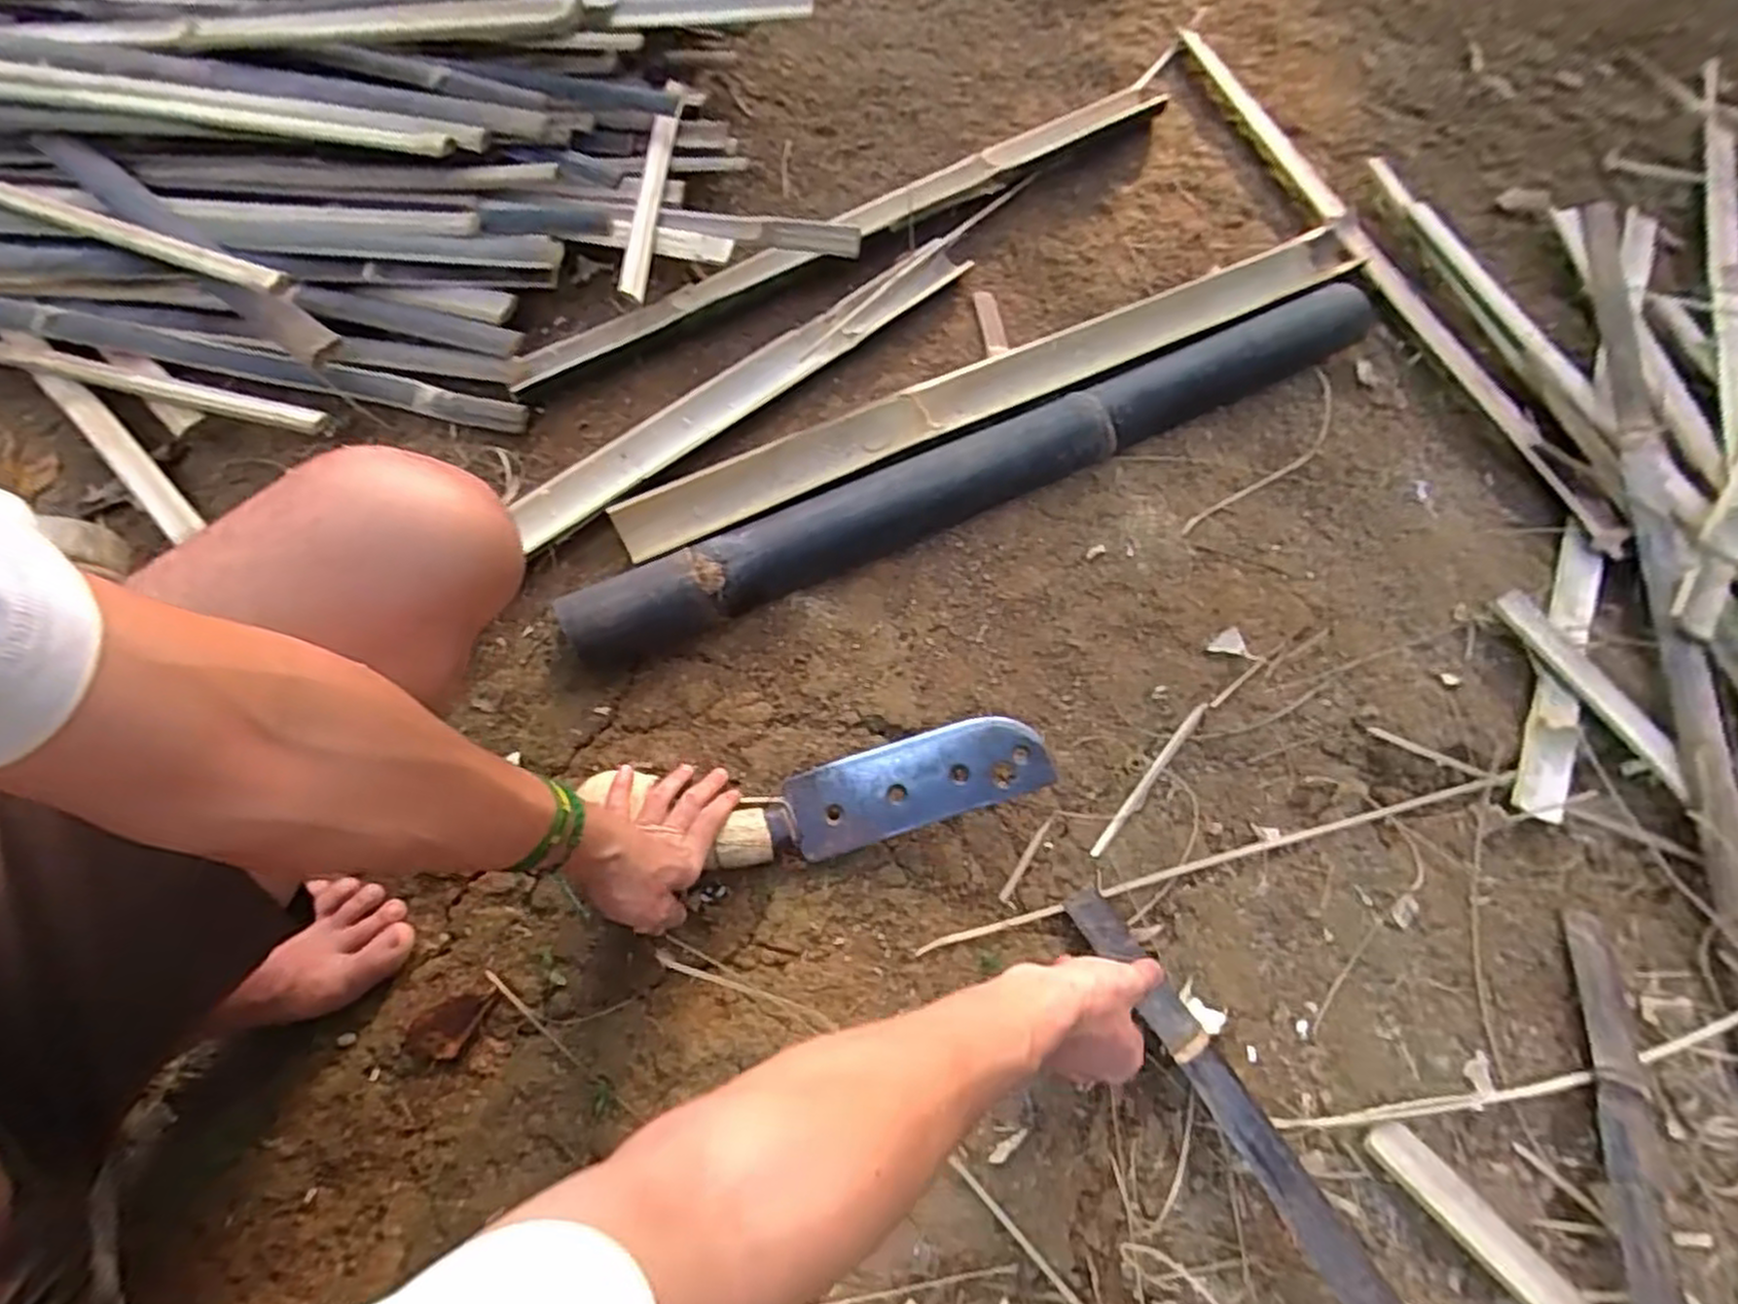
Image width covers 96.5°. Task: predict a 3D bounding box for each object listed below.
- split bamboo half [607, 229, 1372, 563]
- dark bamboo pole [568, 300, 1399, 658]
[{"bbox_3d":[0.152,-0.284,0.804,0.855,0.033,0.064,-24,71,-12],"label":"split bamboo half"},{"bbox_3d":[0.150,-0.197,0.764,0.888,0.044,0.072,-25,71,-13],"label":"dark bamboo pole"}]

